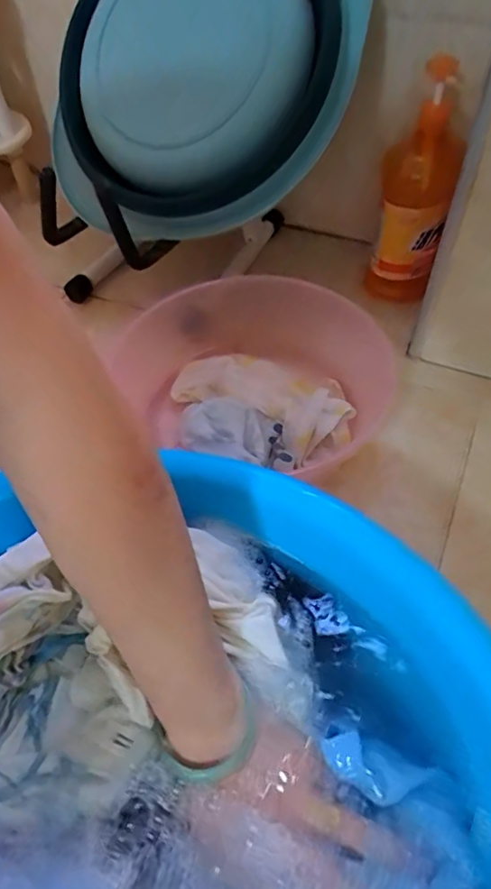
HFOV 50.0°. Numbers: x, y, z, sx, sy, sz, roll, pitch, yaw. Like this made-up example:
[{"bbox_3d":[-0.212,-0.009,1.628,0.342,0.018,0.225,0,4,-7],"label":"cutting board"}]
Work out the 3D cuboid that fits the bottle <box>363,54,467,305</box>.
[{"bbox_3d":[0.212,-0.308,0.669,0.090,0.267,0.089,13,54,12],"label":"bottle"}]

